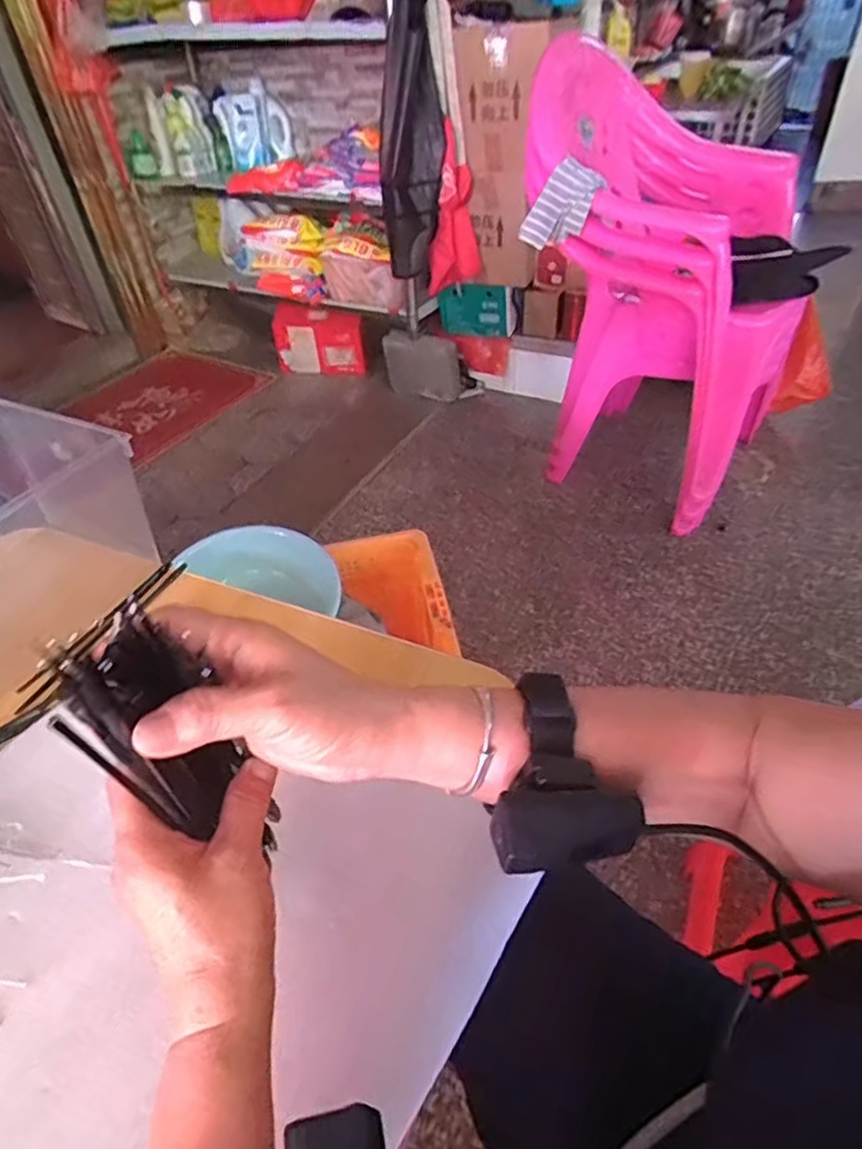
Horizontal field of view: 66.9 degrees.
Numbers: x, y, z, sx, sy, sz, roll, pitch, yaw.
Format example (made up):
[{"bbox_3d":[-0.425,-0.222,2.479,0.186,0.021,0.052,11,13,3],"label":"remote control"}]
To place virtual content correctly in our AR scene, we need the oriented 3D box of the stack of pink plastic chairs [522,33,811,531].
[{"bbox_3d":[0.612,-0.732,1.701,0.653,0.858,0.781,18,48,22],"label":"stack of pink plastic chairs"}]

